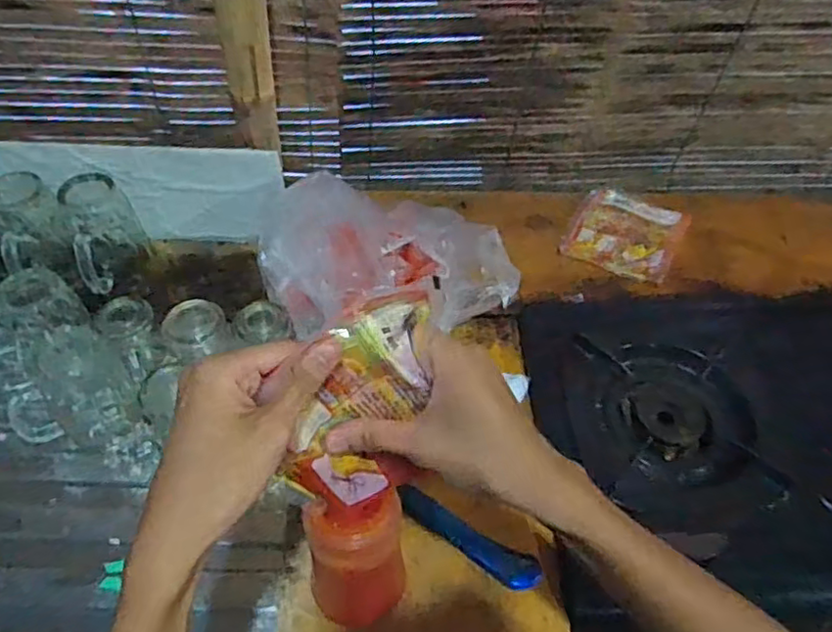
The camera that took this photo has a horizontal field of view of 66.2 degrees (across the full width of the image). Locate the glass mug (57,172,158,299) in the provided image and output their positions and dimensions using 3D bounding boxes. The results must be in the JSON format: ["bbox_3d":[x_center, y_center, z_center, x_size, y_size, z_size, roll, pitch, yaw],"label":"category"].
[{"bbox_3d":[-0.354,-0.086,0.741,0.074,0.125,0.102,-18,55,-18],"label":"glass mug"}]

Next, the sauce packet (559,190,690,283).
[{"bbox_3d":[0.274,-0.111,0.833,0.131,0.023,0.140,27,54,16],"label":"sauce packet"}]

